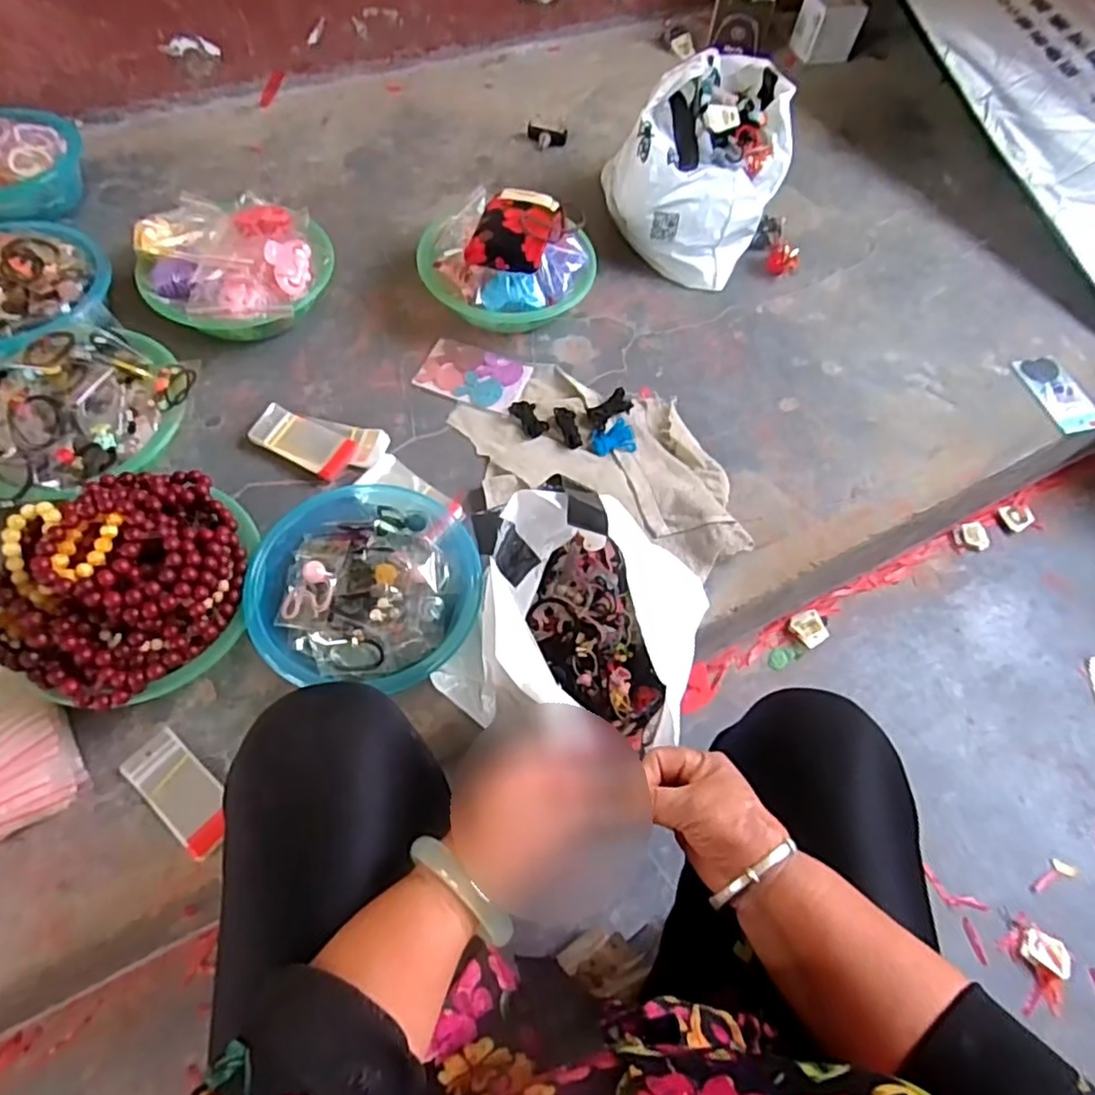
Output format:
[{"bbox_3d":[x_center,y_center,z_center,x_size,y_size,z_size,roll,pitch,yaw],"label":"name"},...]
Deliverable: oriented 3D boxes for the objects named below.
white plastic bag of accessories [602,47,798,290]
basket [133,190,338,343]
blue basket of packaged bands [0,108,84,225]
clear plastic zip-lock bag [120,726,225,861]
[{"bbox_3d":[0.232,-0.604,1.022,0.252,0.201,0.334,27,62,11],"label":"white plastic bag of accessories"},{"bbox_3d":[-0.403,-0.364,0.881,0.226,0.112,0.218,2,61,-3],"label":"basket"},{"bbox_3d":[-0.772,-0.534,0.955,0.210,0.082,0.196,-31,68,-20],"label":"blue basket of packaged bands"},{"bbox_3d":[-0.338,0.228,0.621,0.118,0.012,0.052,43,63,11],"label":"clear plastic zip-lock bag"}]

